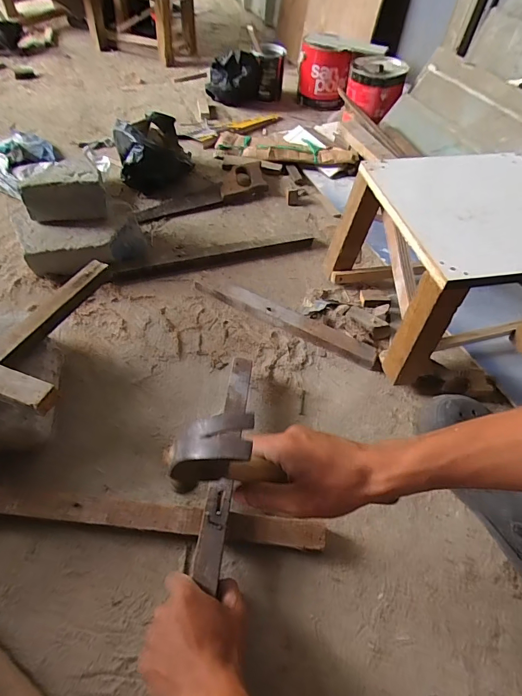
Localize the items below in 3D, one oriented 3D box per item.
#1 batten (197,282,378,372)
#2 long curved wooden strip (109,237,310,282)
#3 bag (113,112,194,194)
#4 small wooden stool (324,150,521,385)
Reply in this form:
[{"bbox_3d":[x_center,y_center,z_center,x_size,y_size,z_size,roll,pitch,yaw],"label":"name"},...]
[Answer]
[{"bbox_3d":[0.041,-0.052,0.685,0.328,0.025,0.036,26,56,13],"label":"batten"},{"bbox_3d":[-0.083,-0.176,0.767,0.394,0.023,0.028,-15,57,-16],"label":"long curved wooden strip"},{"bbox_3d":[-0.238,-0.444,0.890,0.160,0.126,0.161,-8,55,-11],"label":"bag"},{"bbox_3d":[0.306,-0.133,0.639,0.291,0.239,0.290,-8,55,-11],"label":"small wooden stool"}]

